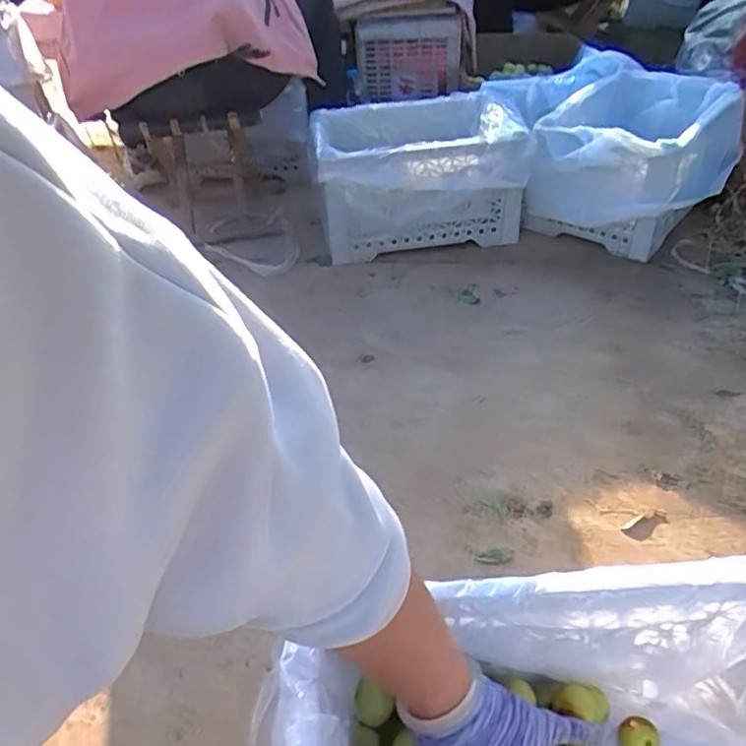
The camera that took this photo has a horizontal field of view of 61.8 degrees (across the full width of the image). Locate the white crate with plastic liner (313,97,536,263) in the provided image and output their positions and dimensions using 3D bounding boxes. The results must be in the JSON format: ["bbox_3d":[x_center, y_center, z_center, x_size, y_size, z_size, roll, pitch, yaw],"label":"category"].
[{"bbox_3d":[0.091,-0.427,1.371,0.425,0.257,0.300,-6,40,-2],"label":"white crate with plastic liner"}]

